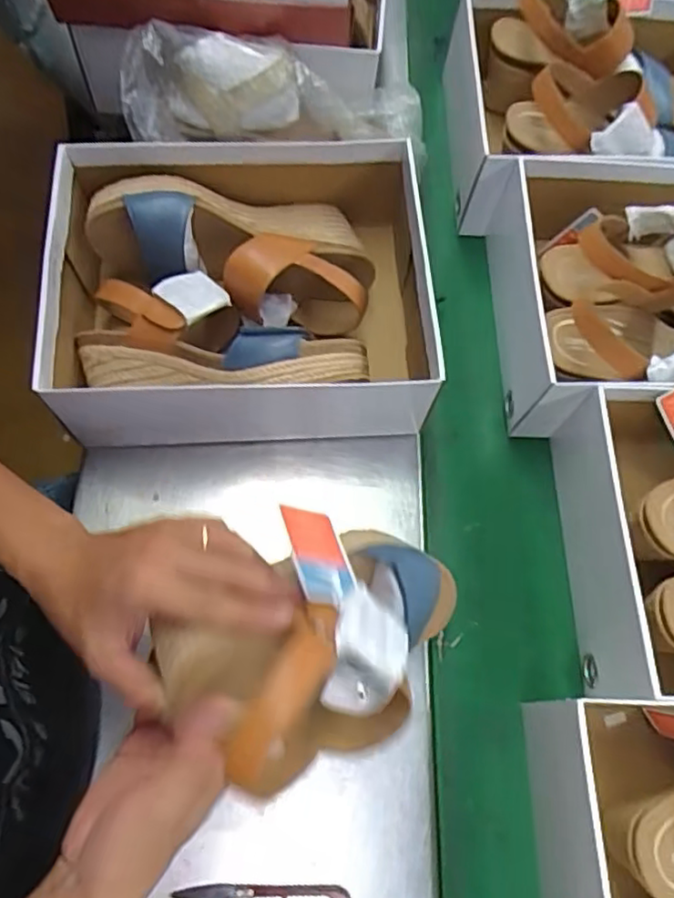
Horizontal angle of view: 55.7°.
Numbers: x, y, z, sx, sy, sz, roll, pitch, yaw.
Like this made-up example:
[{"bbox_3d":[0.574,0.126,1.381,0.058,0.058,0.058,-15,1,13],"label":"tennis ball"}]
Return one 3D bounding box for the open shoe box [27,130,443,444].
[{"bbox_3d":[-0.081,-0.133,0.563,0.299,0.138,0.242,0,68,-7],"label":"open shoe box"}]

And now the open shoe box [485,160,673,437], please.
[{"bbox_3d":[0.321,-0.139,0.595,0.326,0.120,0.241,3,68,-6],"label":"open shoe box"}]

